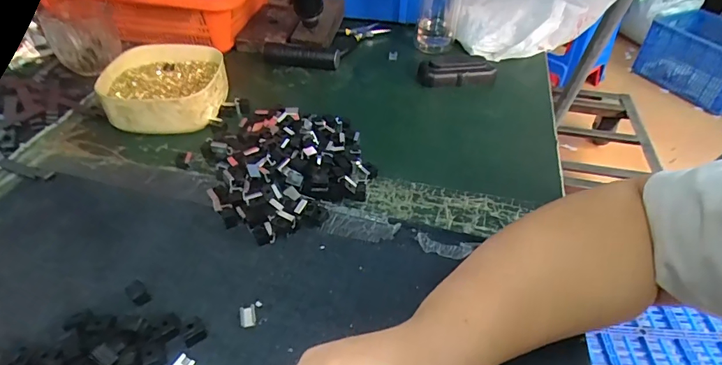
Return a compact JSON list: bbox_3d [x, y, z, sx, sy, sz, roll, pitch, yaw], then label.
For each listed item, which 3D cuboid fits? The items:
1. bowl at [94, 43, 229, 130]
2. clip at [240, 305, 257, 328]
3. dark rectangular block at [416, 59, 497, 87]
[{"bbox_3d":[-0.252,-0.125,0.557,0.146,0.042,0.139,1,43,-1],"label":"bowl"},{"bbox_3d":[-0.090,0.105,0.344,0.012,0.004,0.018,-9,44,-11],"label":"clip"},{"bbox_3d":[0.134,-0.155,0.604,0.102,0.025,0.037,2,43,0],"label":"dark rectangular block"}]

